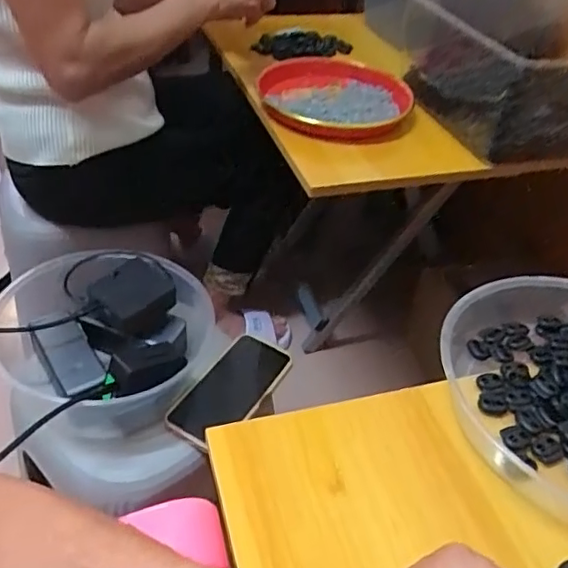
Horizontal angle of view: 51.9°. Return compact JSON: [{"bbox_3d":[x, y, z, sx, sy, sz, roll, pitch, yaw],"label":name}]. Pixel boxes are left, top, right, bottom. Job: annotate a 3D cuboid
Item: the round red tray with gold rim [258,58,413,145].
[{"bbox_3d":[0.074,-0.285,0.860,0.211,0.025,0.239,7,41,2],"label":"round red tray with gold rim"}]

